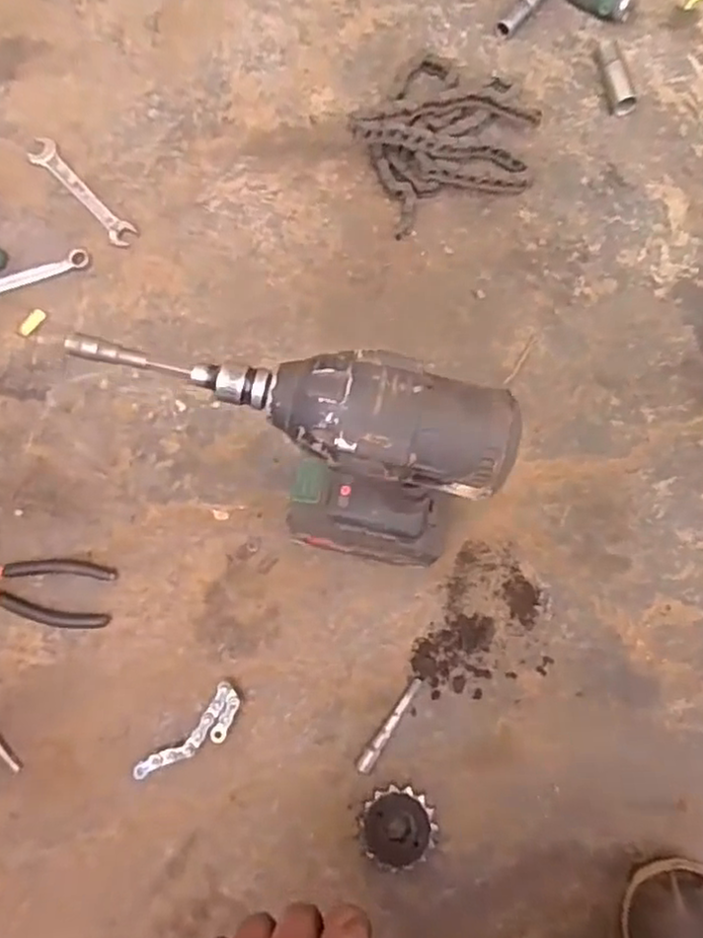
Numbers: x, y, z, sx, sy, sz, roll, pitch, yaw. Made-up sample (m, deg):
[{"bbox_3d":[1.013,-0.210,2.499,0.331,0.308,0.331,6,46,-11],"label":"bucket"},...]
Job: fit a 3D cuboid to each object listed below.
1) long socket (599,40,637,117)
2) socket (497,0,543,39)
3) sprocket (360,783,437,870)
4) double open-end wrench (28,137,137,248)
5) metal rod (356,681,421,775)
[{"bbox_3d":[0.274,-0.403,0.702,0.019,0.024,0.077,-12,75,-5],"label":"long socket"},{"bbox_3d":[0.186,-0.495,0.723,0.021,0.019,0.084,36,76,8],"label":"socket"},{"bbox_3d":[0.034,0.271,0.513,0.055,0.014,0.055,0,74,-2],"label":"sprocket"},{"bbox_3d":[-0.260,-0.266,0.649,0.027,0.004,0.148,-41,79,-12],"label":"double open-end wrench"},{"bbox_3d":[0.031,0.200,0.530,0.011,0.013,0.080,35,76,8],"label":"metal rod"}]

